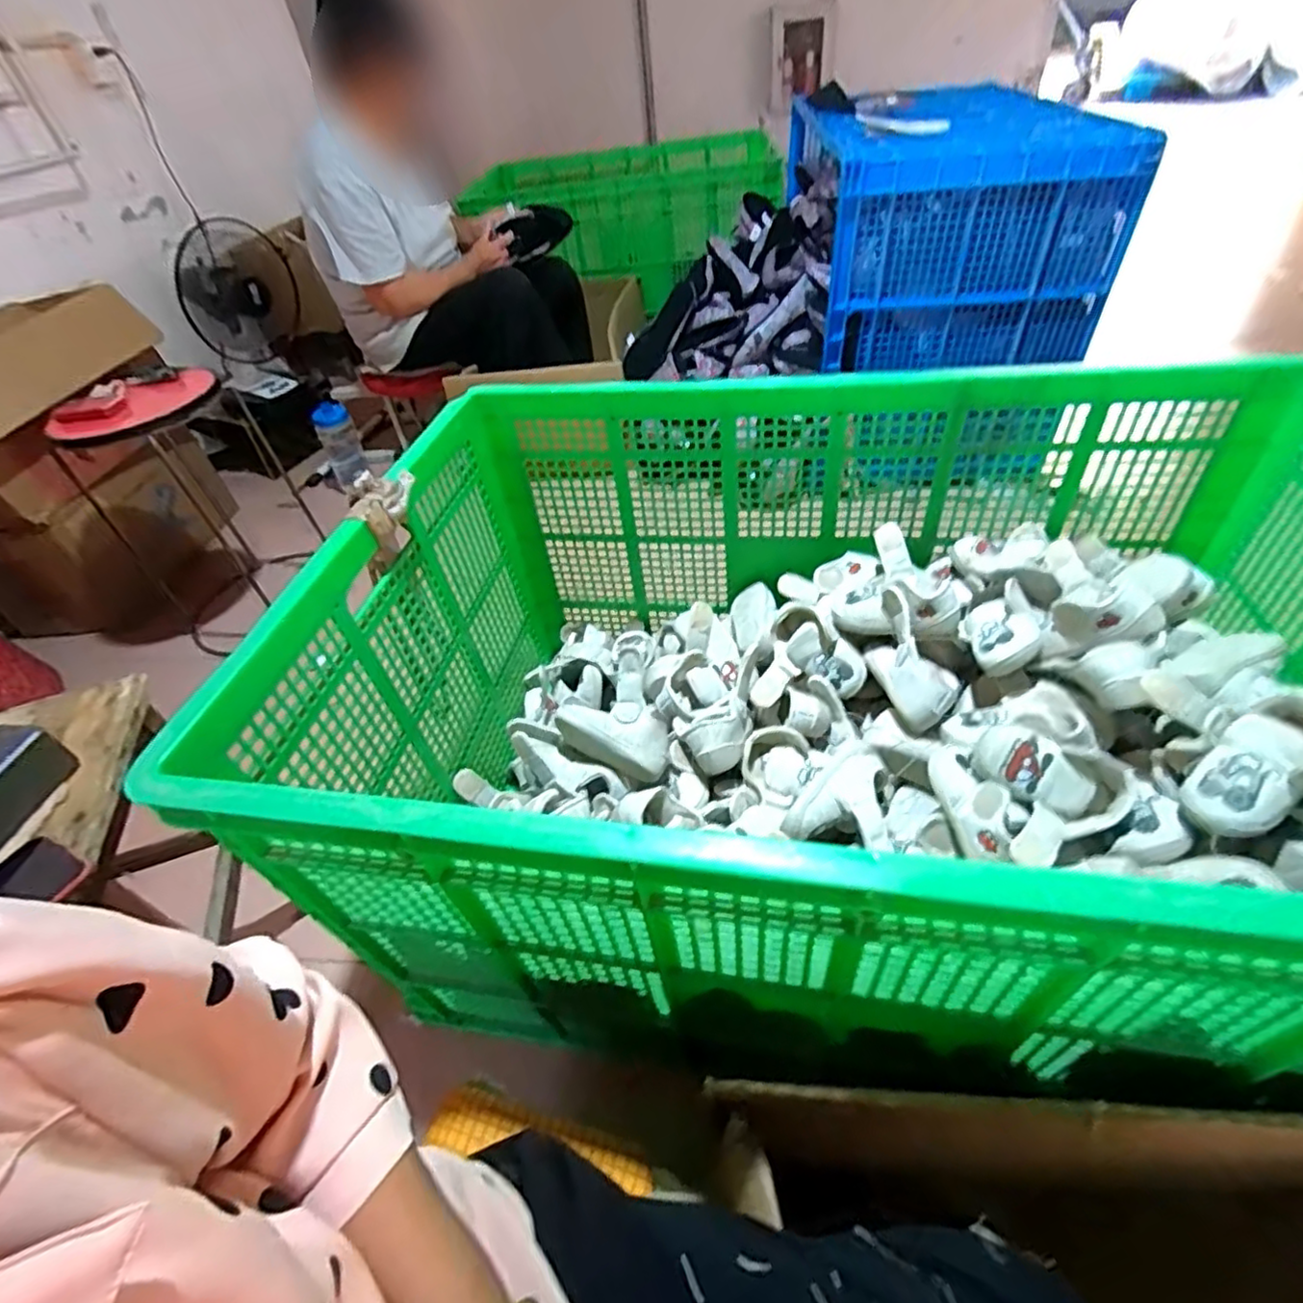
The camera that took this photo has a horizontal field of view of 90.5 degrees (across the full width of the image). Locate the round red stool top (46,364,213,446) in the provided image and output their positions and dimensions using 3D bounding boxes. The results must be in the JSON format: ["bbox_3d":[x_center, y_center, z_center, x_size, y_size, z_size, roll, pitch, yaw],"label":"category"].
[{"bbox_3d":[-0.965,-0.456,1.189,0.258,0.043,0.248,-3,44,3],"label":"round red stool top"}]

